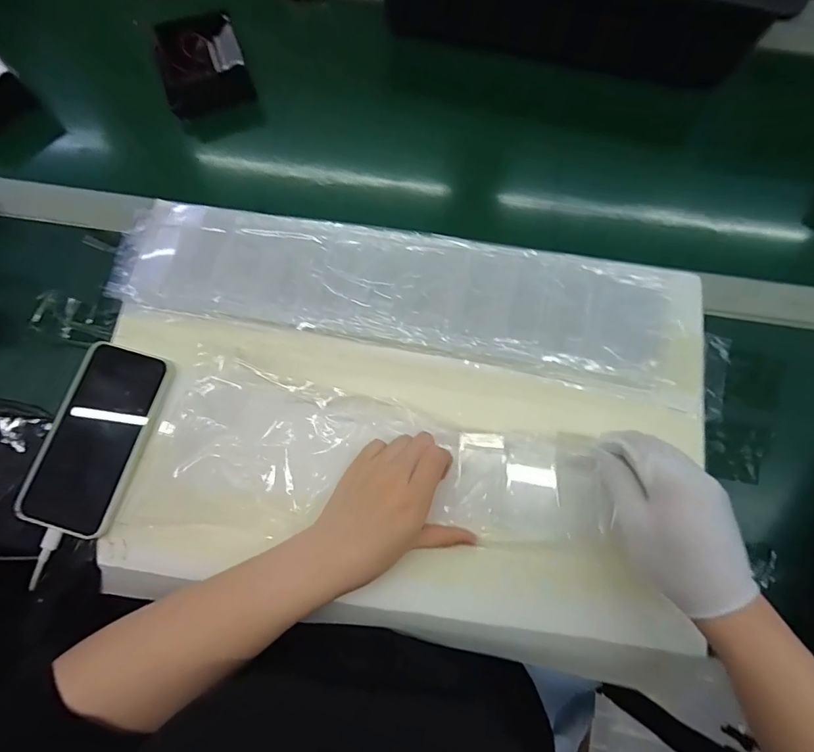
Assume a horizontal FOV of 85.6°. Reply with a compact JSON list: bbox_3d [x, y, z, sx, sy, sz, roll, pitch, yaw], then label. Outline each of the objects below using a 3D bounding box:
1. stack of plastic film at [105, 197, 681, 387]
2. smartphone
[{"bbox_3d":[-0.006,-0.085,0.411,0.524,0.033,0.113,9,76,2],"label":"stack of plastic film"},{"bbox_3d":[-0.271,0.053,0.389,0.082,0.010,0.161,15,77,3],"label":"smartphone"}]

